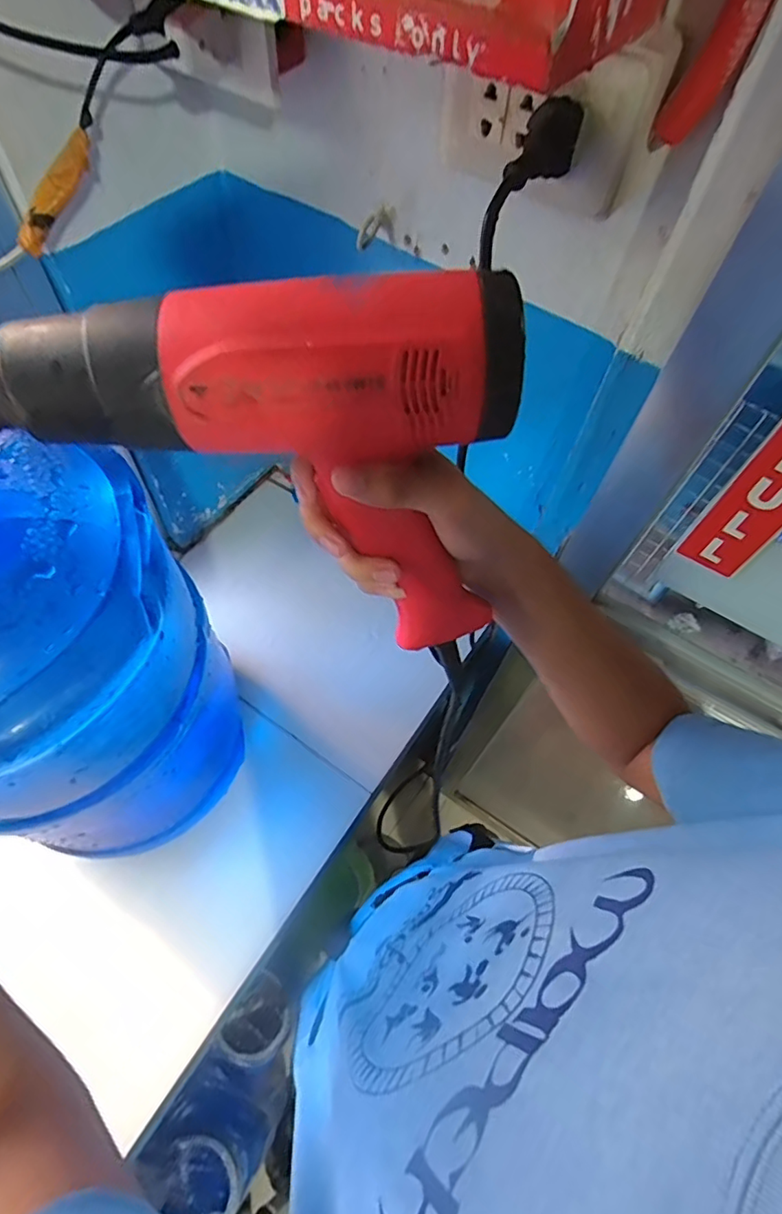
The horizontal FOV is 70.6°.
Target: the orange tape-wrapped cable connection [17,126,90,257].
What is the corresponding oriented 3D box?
[{"bbox_3d":[-0.233,-0.288,0.384,0.012,0.015,0.087,37,98,16],"label":"orange tape-wrapped cable connection"}]

